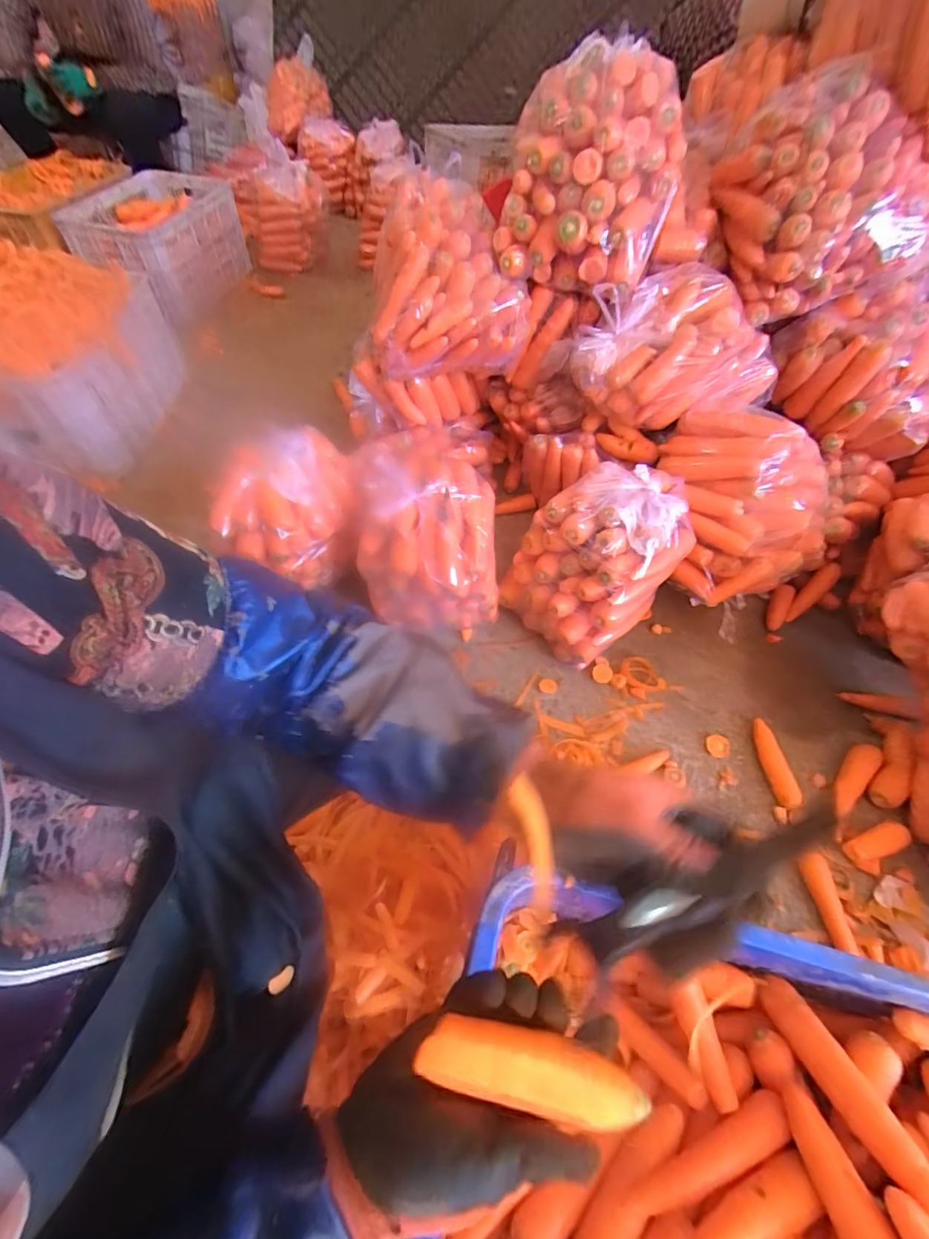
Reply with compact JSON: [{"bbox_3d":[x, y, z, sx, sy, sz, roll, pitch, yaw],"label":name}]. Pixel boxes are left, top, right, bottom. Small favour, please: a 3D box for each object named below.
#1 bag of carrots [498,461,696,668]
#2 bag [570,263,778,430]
[{"bbox_3d":[0.246,-0.117,0.908,0.242,0.256,0.276,39,63,23],"label":"bag of carrots"},{"bbox_3d":[0.379,-0.465,0.873,0.345,0.221,0.138,14,56,8],"label":"bag"}]

